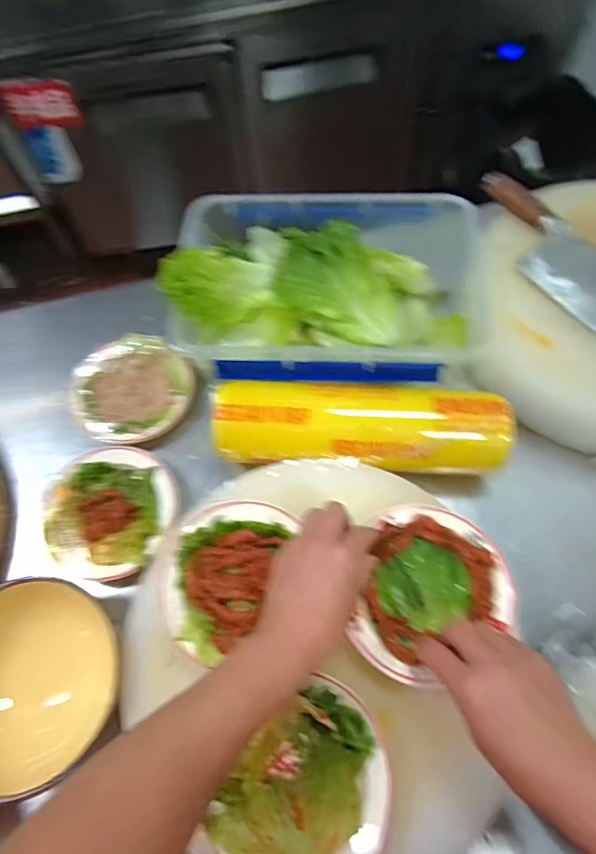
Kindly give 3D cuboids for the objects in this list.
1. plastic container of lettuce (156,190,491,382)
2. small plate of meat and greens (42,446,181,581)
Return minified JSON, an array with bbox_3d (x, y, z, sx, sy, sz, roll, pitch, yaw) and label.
[{"bbox_3d":[0.042,-0.170,0.630,0.379,0.129,0.257,2,65,3],"label":"plastic container of lettuce"},{"bbox_3d":[-0.218,0.098,0.575,0.152,0.023,0.152,-1,65,2],"label":"small plate of meat and greens"}]

